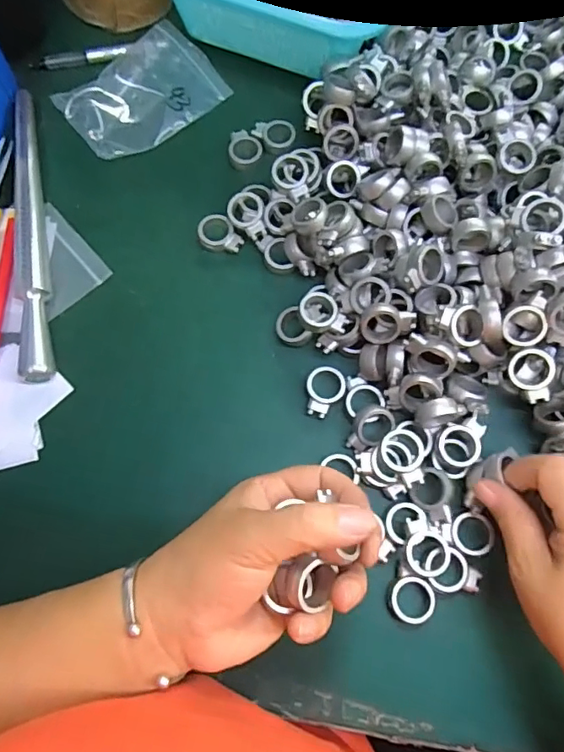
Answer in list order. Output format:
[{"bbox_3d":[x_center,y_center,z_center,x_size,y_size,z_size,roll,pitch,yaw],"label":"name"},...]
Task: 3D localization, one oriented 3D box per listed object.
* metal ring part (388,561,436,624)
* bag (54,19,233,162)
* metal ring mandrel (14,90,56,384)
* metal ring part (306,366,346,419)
[{"bbox_3d":[0.077,0.131,0.295,0.026,0.009,0.029,24,75,7],"label":"metal ring part"},{"bbox_3d":[-0.109,-0.225,0.398,0.120,0.016,0.077,-44,91,-13],"label":"bag"},{"bbox_3d":[-0.180,-0.109,0.355,0.016,0.017,0.232,-10,73,-3],"label":"metal ring mandrel"},{"bbox_3d":[0.028,0.010,0.333,0.025,0.005,0.035,20,74,6],"label":"metal ring part"}]

